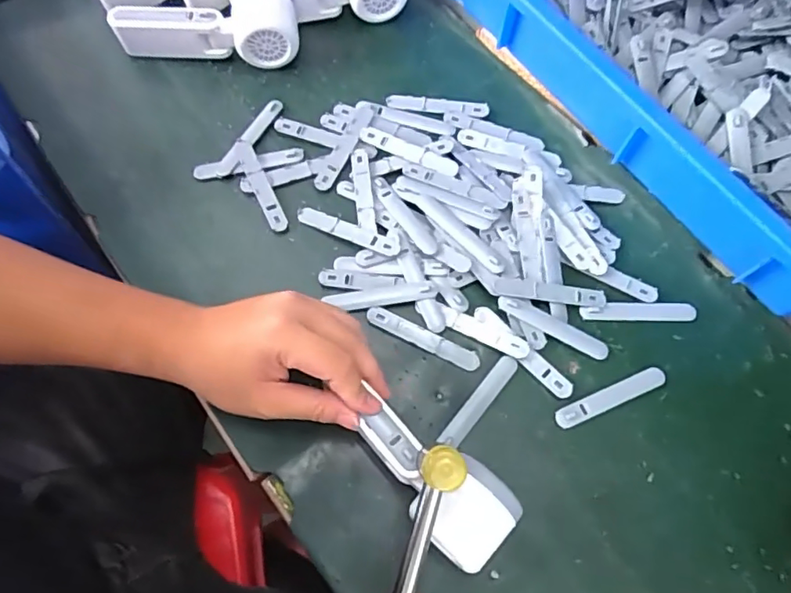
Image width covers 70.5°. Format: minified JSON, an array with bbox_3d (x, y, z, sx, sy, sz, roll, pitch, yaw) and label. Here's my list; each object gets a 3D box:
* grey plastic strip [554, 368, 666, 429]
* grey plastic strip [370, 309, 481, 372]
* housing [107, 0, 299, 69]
[{"bbox_3d":[0.167,0.078,0.435,0.095,0.004,0.015,-21,72,-11],"label":"grey plastic strip"},{"bbox_3d":[0.022,0.032,0.444,0.095,0.004,0.015,25,70,7],"label":"grey plastic strip"},{"bbox_3d":[-0.175,-0.258,0.528,0.169,0.053,0.061,6,69,-1],"label":"housing"}]

